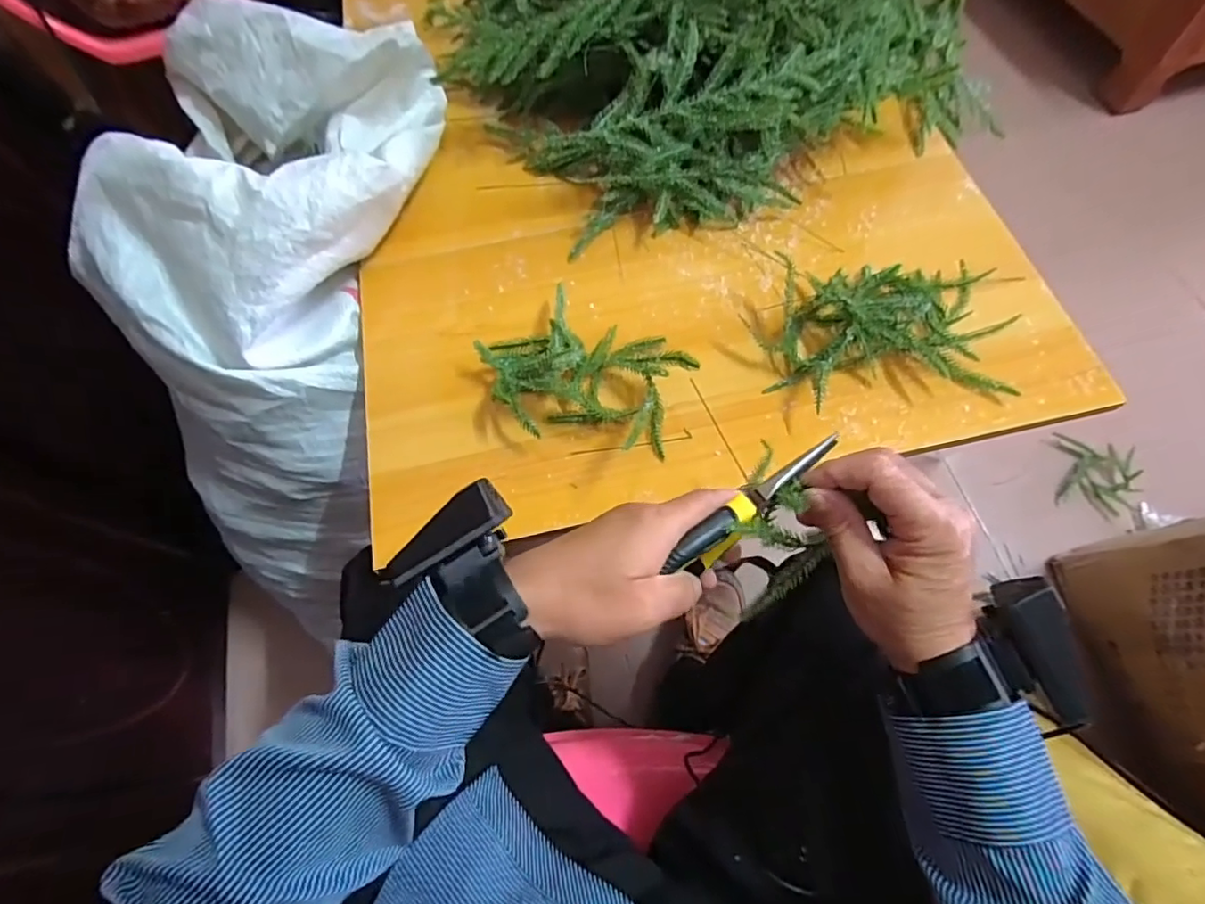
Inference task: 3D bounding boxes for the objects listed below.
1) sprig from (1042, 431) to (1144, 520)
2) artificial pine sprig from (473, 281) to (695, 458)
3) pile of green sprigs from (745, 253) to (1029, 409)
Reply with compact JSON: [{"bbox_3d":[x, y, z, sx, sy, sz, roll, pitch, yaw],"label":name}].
[{"bbox_3d":[0.790,0.037,0.932,0.133,0.030,0.126,7,66,6],"label":"sprig"},{"bbox_3d":[-0.016,-0.066,0.464,0.169,0.050,0.126,20,68,12],"label":"artificial pine sprig"},{"bbox_3d":[0.224,-0.108,0.477,0.187,0.045,0.143,-3,65,2],"label":"pile of green sprigs"}]

